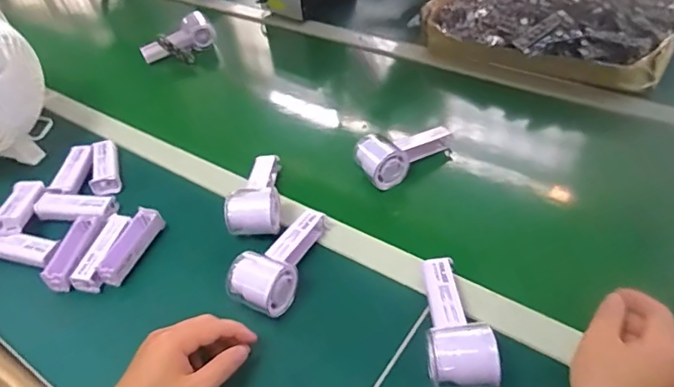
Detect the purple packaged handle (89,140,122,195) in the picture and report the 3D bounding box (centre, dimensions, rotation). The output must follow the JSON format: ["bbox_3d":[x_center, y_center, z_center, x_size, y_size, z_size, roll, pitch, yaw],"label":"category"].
[{"bbox_3d":[-0.340,-0.038,0.765,0.037,0.027,0.097,-17,44,-11],"label":"purple packaged handle"}]

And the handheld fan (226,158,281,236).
[{"bbox_3d":[-0.106,-0.004,0.697,0.065,0.053,0.133,-5,29,2],"label":"handheld fan"}]

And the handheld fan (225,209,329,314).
[{"bbox_3d":[-0.068,0.071,0.606,0.067,0.057,0.142,11,45,18],"label":"handheld fan"}]

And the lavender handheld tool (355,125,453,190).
[{"bbox_3d":[0.103,-0.061,0.722,0.155,0.053,0.058,-20,44,-14],"label":"lavender handheld tool"}]

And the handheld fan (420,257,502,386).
[{"bbox_3d":[0.116,0.126,0.522,0.060,0.050,0.144,-3,43,3],"label":"handheld fan"}]

